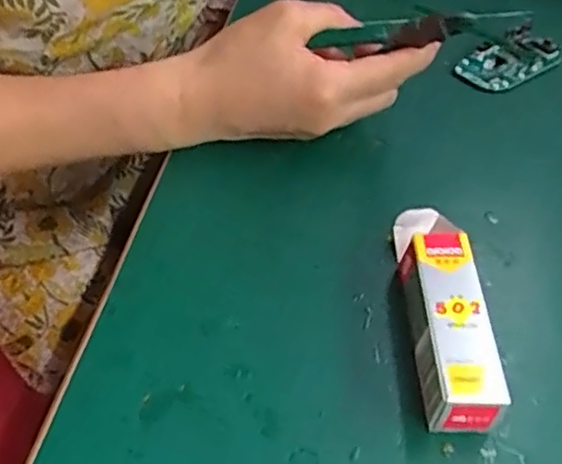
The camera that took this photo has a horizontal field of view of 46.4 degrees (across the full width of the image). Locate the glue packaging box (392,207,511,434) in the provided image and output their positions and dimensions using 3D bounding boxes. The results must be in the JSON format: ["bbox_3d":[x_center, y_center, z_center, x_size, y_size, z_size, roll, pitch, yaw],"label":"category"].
[{"bbox_3d":[0.076,0.035,0.312,0.029,0.033,0.119,2,44,-5],"label":"glue packaging box"}]

